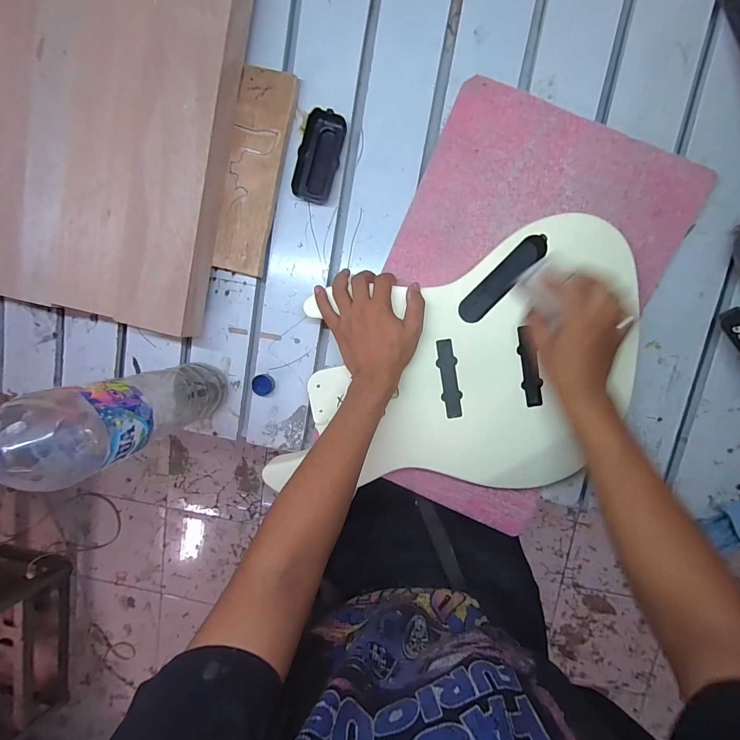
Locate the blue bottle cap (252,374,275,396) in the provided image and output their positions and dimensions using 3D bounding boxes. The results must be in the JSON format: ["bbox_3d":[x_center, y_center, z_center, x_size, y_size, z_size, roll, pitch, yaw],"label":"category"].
[{"bbox_3d":[-0.161,0.023,0.546,0.033,0.011,0.031,1,98,5],"label":"blue bottle cap"}]

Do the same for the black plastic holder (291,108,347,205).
[{"bbox_3d":[-0.068,-0.284,0.488,0.052,0.024,0.110,14,99,3],"label":"black plastic holder"}]

